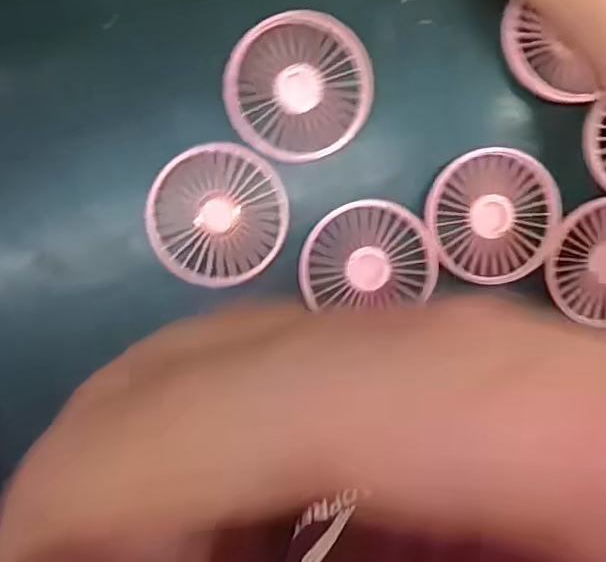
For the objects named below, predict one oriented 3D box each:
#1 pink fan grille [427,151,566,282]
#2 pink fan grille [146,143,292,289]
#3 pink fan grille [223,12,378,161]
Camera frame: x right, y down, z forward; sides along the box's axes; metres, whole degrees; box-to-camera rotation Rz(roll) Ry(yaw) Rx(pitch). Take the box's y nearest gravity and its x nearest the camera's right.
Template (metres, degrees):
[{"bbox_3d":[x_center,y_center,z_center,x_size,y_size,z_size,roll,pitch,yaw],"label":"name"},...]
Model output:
[{"bbox_3d":[0.128,-0.043,0.404,0.089,0.006,0.087,0,95,-4],"label":"pink fan grille"},{"bbox_3d":[-0.054,-0.042,0.383,0.086,0.010,0.085,0,95,-4],"label":"pink fan grille"},{"bbox_3d":[-0.002,-0.123,0.383,0.090,0.009,0.088,-31,96,-1],"label":"pink fan grille"}]

